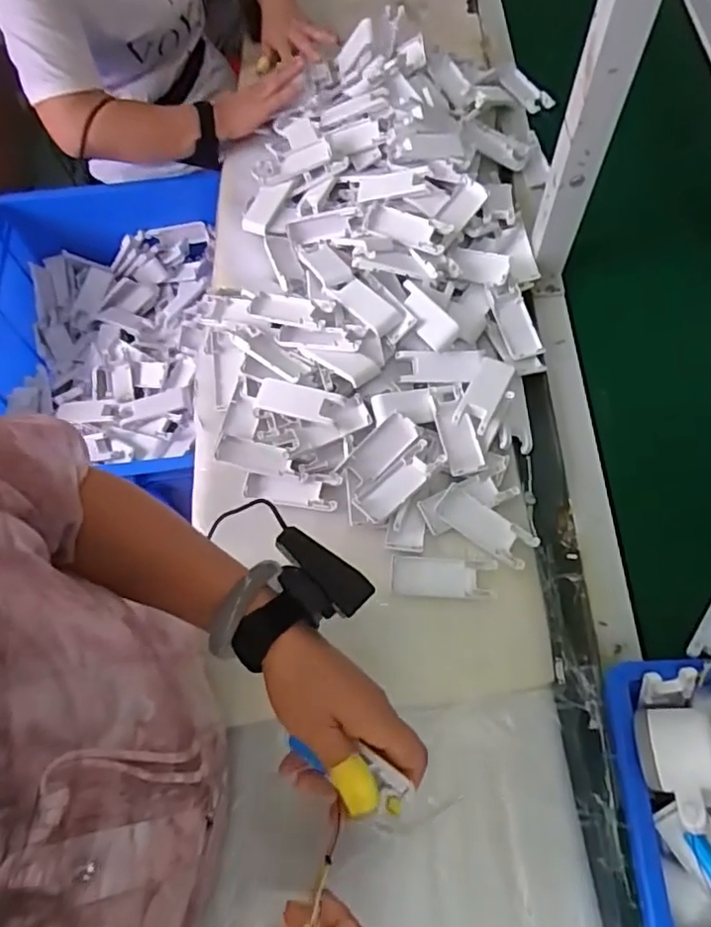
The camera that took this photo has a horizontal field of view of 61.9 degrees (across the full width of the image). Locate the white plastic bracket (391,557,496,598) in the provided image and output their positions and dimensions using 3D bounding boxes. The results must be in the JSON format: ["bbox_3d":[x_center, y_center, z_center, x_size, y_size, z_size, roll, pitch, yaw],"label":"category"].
[{"bbox_3d":[0.087,0.113,0.588,0.100,0.010,0.037,3,66,4],"label":"white plastic bracket"}]

